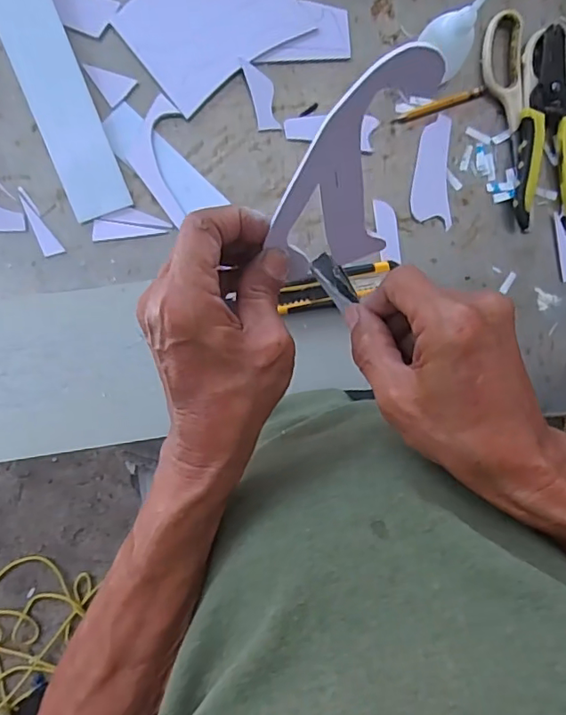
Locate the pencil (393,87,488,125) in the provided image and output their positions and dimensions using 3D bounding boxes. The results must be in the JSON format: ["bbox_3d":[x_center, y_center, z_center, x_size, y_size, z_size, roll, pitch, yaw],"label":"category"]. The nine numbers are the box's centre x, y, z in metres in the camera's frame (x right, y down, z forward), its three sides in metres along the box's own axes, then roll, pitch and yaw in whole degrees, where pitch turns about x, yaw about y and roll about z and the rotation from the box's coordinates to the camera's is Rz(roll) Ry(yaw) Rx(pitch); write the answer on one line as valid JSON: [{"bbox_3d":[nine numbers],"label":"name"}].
[{"bbox_3d":[0.143,-0.229,0.491,0.091,0.005,0.010,-21,95,-4],"label":"pencil"}]

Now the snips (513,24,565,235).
[{"bbox_3d":[0.245,-0.206,0.495,0.063,0.021,0.171,2,93,-5],"label":"snips"}]

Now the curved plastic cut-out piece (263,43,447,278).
[{"bbox_3d":[0.031,-0.088,0.272,0.063,0.128,0.004,-1,54,-9],"label":"curved plastic cut-out piece"}]

